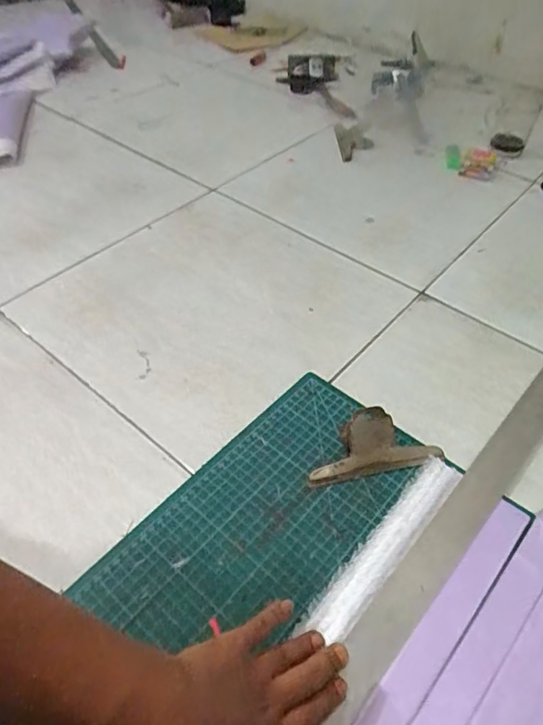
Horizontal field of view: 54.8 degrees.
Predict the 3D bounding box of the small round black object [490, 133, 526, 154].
[{"bbox_3d":[0.436,-0.405,0.968,0.058,0.028,0.028,23,52,20],"label":"small round black object"}]

